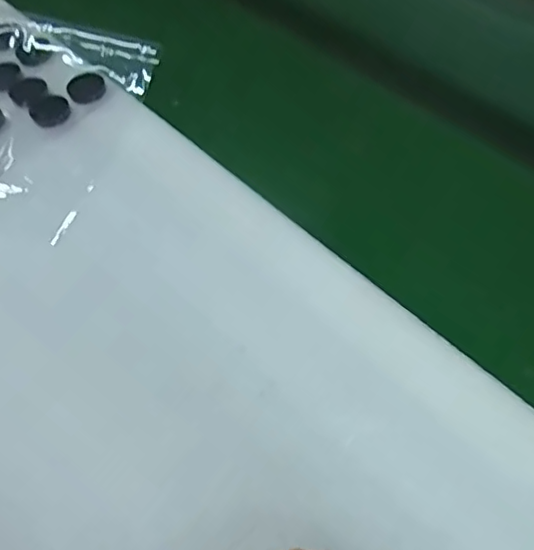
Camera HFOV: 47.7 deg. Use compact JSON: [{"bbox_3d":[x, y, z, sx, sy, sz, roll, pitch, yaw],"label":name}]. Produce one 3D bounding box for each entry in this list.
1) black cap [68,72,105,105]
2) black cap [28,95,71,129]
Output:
[{"bbox_3d":[-0.144,-0.149,0.479,0.028,0.008,0.030,-34,60,-18],"label":"black cap"},{"bbox_3d":[-0.168,-0.128,0.468,0.029,0.004,0.032,-36,60,-19],"label":"black cap"}]

